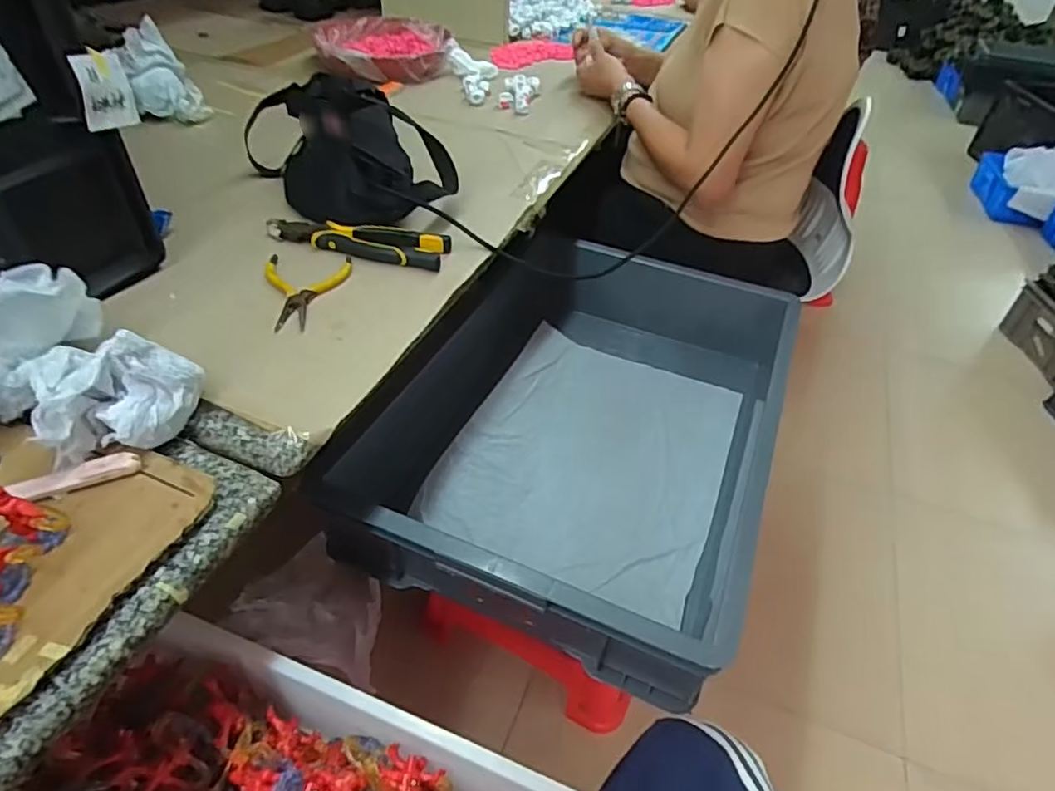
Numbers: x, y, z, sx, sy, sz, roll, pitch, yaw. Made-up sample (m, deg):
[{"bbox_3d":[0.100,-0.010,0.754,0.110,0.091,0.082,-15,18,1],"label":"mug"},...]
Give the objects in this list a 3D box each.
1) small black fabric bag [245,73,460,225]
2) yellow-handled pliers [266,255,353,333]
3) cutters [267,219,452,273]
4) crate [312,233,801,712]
[{"bbox_3d":[-0.198,-0.292,0.732,0.172,0.109,0.264,-25,50,-29],"label":"small black fabric bag"},{"bbox_3d":[-0.209,-0.102,0.599,0.080,0.007,0.121,-6,43,-11],"label":"yellow-handled pliers"},{"bbox_3d":[-0.179,-0.170,0.671,0.193,0.013,0.063,15,43,11],"label":"cutters"},{"bbox_3d":[0.089,0.014,0.798,0.386,0.142,0.616,17,44,14],"label":"crate"}]

